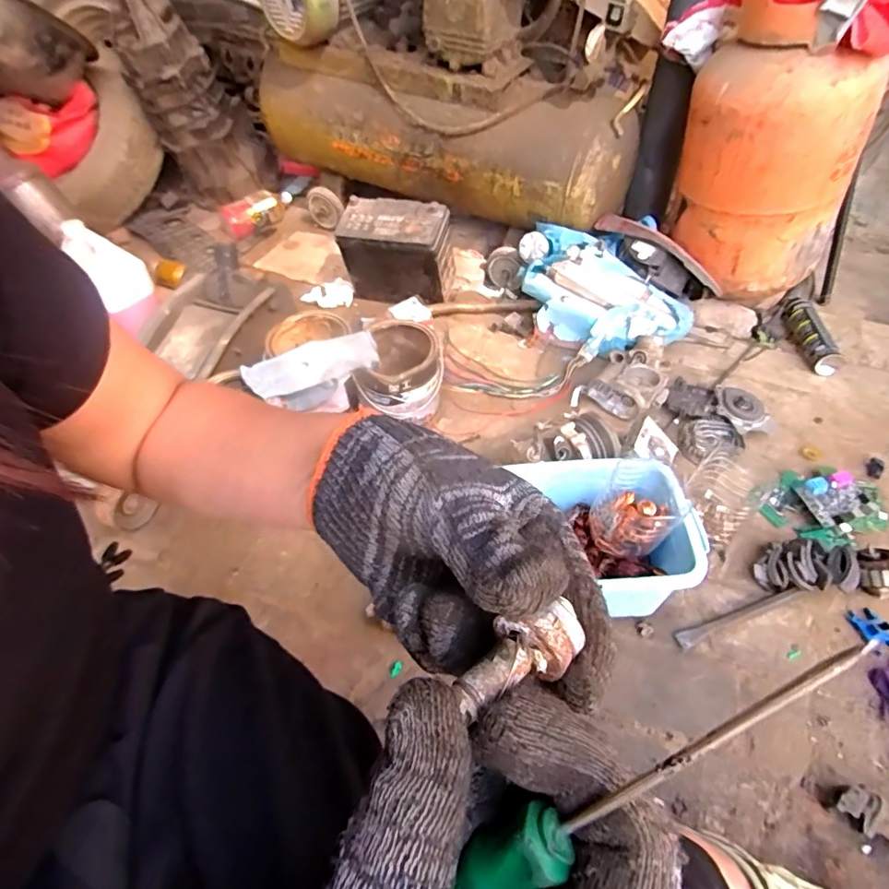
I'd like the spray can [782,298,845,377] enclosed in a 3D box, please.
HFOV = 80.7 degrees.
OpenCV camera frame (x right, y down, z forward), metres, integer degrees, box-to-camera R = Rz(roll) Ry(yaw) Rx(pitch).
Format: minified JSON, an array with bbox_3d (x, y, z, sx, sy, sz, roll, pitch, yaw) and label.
[{"bbox_3d":[0.749,-0.228,1.067,0.058,0.045,0.224,0,50,4],"label":"spray can"}]

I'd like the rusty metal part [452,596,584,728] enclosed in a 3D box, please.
[{"bbox_3d":[0.021,0.060,0.149,0.041,0.012,0.017,-24,53,-22],"label":"rusty metal part"}]

